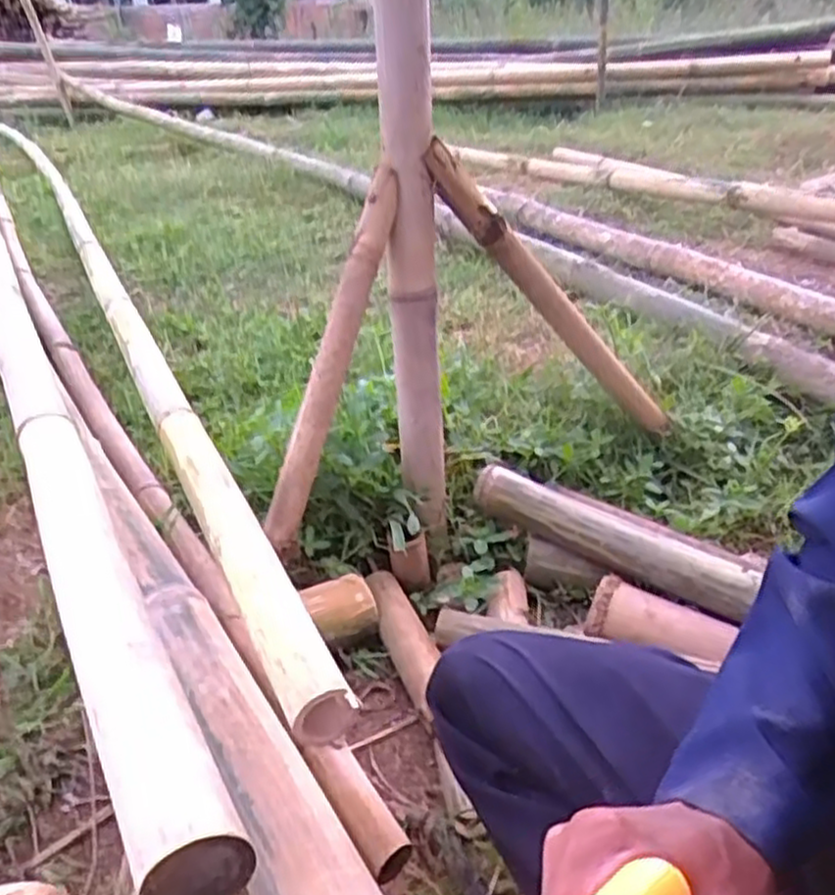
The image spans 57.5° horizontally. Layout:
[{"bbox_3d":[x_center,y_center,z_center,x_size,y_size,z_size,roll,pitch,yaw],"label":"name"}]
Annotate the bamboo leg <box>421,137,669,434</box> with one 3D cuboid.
[{"bbox_3d":[0.187,-0.176,0.980,0.048,0.569,0.046,-52,40,1],"label":"bamboo leg"}]

